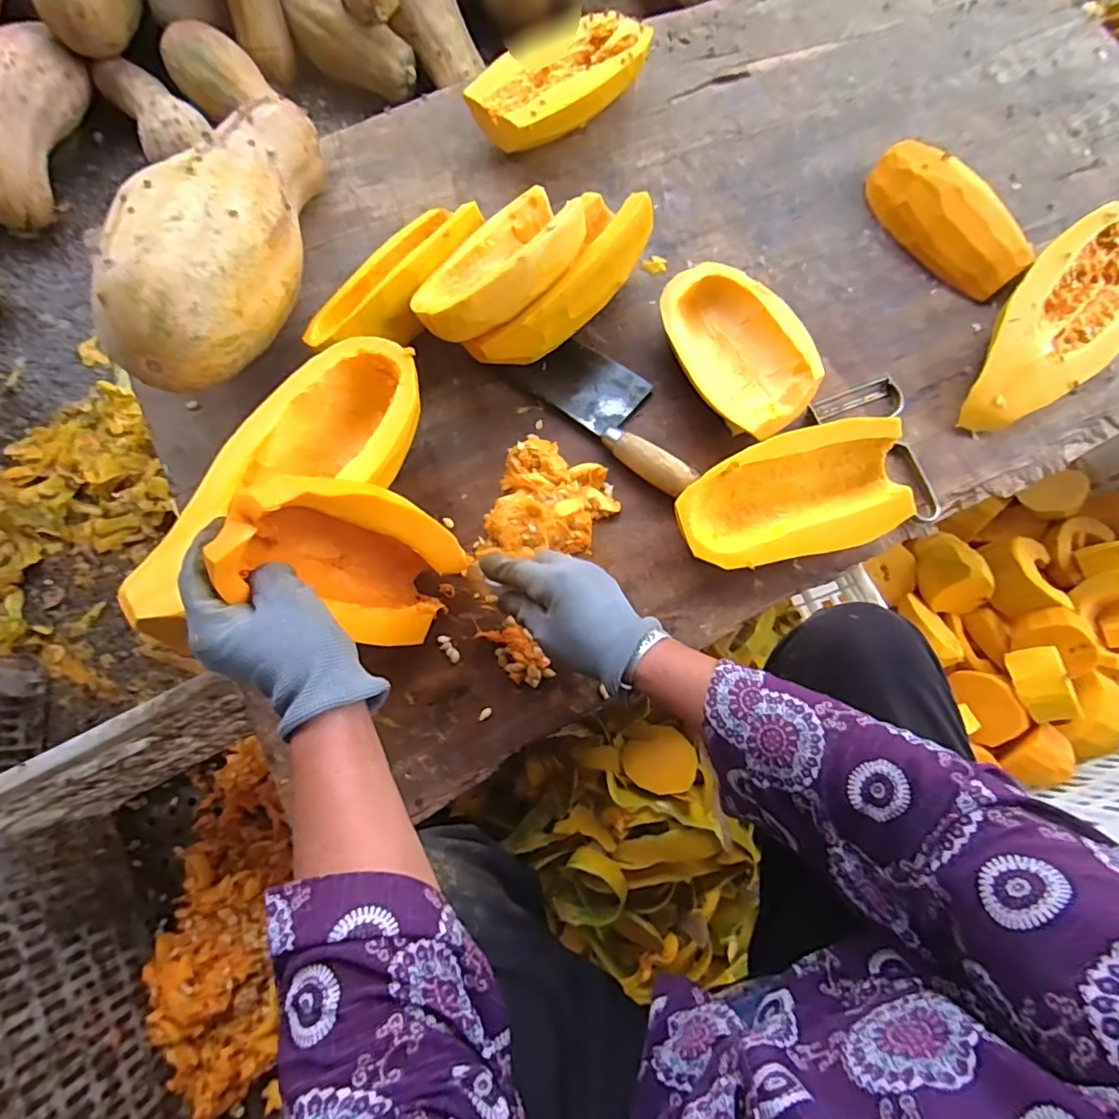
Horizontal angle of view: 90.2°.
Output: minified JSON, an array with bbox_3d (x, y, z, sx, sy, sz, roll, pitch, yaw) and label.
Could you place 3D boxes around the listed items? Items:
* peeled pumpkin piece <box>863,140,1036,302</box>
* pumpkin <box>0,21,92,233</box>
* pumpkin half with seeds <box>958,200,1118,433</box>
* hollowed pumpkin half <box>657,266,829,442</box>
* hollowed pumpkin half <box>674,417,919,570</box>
[{"bbox_3d":[0.421,-0.374,0.600,0.088,0.048,0.195,-37,79,-9],"label":"peeled pumpkin piece"},{"bbox_3d":[-0.914,-0.729,0.936,0.108,0.111,0.328,7,76,1],"label":"pumpkin"},{"bbox_3d":[0.494,-0.236,0.551,0.265,0.062,0.115,-40,80,-10],"label":"pumpkin half with seeds"},{"bbox_3d":[0.165,-0.199,0.538,0.107,0.061,0.184,-29,78,-8],"label":"hollowed pumpkin half"},{"bbox_3d":[0.201,-0.051,0.494,0.201,0.063,0.104,-13,76,-4],"label":"hollowed pumpkin half"}]

